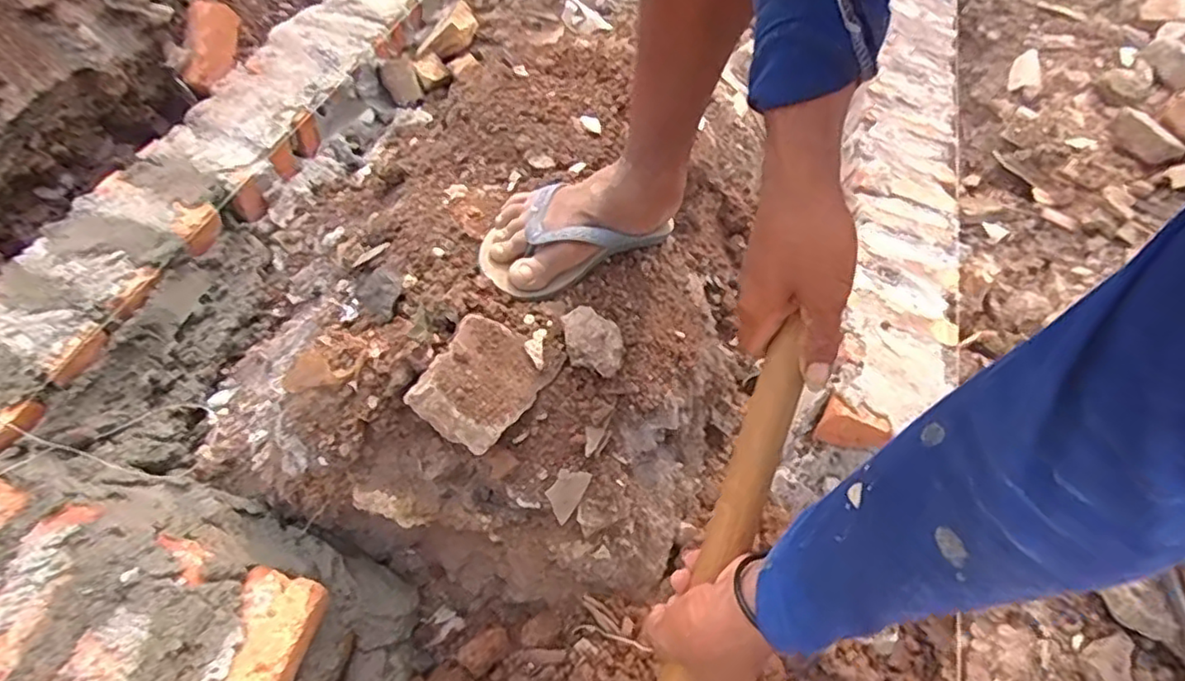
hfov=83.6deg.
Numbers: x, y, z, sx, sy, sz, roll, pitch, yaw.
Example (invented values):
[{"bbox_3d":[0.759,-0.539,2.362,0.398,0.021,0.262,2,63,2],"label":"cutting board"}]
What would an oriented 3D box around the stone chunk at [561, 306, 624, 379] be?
[{"bbox_3d":[0.001,-0.001,0.672,0.067,0.030,0.067,34,55,-15],"label":"stone chunk"}]

